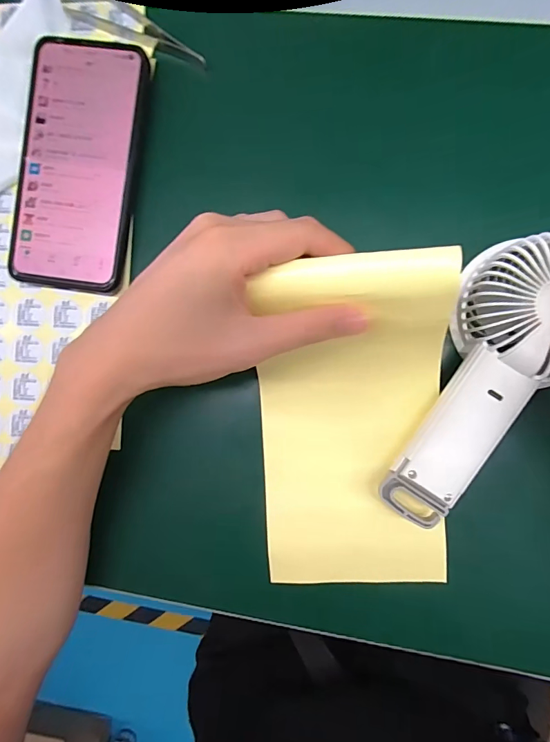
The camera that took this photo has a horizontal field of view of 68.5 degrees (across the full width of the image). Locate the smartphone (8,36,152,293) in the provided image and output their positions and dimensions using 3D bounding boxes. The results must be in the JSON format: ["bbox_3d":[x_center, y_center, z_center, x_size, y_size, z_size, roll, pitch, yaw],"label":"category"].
[{"bbox_3d":[-0.130,-0.135,0.270,0.076,0.014,0.157,9,93,5],"label":"smartphone"}]

